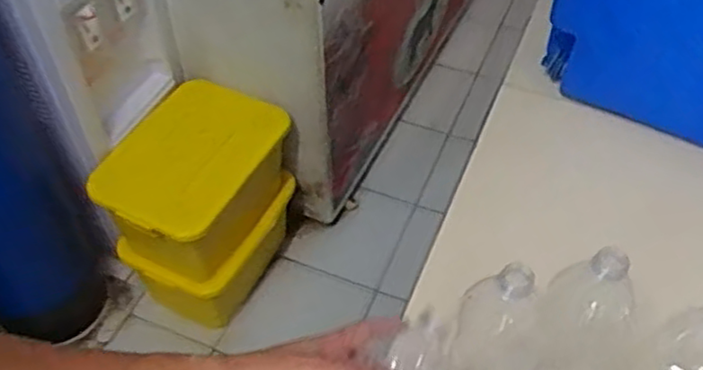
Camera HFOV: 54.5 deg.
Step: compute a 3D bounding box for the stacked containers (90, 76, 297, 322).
[{"bbox_3d":[-0.341,0.064,1.595,0.290,0.446,0.400,27,54,21],"label":"stacked containers"}]

